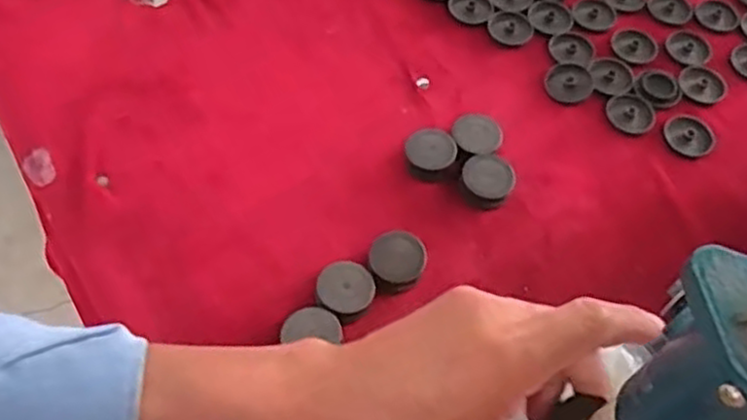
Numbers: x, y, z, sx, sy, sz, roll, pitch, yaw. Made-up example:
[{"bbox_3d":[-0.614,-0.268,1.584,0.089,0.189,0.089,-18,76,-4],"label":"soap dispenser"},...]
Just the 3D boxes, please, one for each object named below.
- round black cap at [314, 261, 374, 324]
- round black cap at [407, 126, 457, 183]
[{"bbox_3d":[-0.016,0.047,0.426,0.033,0.017,0.031,2,59,-3],"label":"round black cap"},{"bbox_3d":[0.037,-0.035,0.482,0.032,0.017,0.031,2,59,-3],"label":"round black cap"}]

